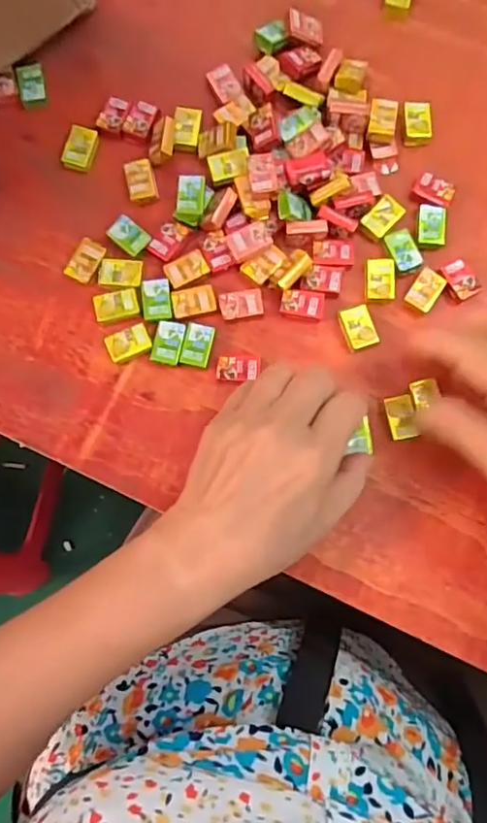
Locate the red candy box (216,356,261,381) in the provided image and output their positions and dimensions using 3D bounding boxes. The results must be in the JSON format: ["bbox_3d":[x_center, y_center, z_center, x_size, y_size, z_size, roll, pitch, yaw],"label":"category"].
[{"bbox_3d":[-0.003,-0.026,0.333,0.026,0.008,0.016,-2,80,0],"label":"red candy box"}]

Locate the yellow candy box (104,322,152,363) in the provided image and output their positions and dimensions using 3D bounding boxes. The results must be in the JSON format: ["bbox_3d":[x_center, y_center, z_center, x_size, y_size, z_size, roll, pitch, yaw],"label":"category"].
[{"bbox_3d":[-0.069,-0.041,0.334,0.026,0.005,0.017,-23,81,-4],"label":"yellow candy box"}]

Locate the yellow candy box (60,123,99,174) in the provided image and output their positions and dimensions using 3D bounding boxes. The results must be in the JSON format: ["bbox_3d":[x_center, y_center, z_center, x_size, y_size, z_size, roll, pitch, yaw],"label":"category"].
[{"bbox_3d":[-0.104,-0.169,0.357,0.018,0.007,0.029,19,81,3],"label":"yellow candy box"}]

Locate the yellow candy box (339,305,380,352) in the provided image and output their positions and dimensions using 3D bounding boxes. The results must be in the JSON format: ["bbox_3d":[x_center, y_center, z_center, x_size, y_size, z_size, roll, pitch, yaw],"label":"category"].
[{"bbox_3d":[0.070,-0.051,0.338,0.019,0.004,0.026,-18,81,-3],"label":"yellow candy box"}]

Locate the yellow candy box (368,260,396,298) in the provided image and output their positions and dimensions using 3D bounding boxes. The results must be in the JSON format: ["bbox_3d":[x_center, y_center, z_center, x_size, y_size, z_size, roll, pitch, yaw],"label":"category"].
[{"bbox_3d":[0.084,-0.081,0.341,0.017,0.005,0.025,-1,80,0],"label":"yellow candy box"}]

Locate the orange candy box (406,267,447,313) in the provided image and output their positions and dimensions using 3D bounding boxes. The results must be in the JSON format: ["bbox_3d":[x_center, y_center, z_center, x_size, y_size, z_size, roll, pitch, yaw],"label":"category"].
[{"bbox_3d":[0.112,-0.075,0.340,0.017,0.004,0.025,33,82,5],"label":"orange candy box"}]

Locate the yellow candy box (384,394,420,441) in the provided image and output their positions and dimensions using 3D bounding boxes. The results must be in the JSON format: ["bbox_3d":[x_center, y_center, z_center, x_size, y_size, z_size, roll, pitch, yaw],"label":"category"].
[{"bbox_3d":[0.093,0.003,0.327,0.016,0.004,0.025,-10,80,-2],"label":"yellow candy box"}]

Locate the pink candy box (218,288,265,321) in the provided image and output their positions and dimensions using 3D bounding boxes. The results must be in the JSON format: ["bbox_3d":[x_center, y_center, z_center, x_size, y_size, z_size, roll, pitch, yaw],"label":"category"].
[{"bbox_3d":[-0.001,-0.065,0.339,0.026,0.005,0.018,-7,80,-1],"label":"pink candy box"}]

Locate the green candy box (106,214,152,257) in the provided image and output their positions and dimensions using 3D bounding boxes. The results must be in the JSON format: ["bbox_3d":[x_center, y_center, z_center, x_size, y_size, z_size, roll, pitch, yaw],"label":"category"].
[{"bbox_3d":[-0.071,-0.109,0.344,0.025,0.004,0.018,40,83,6],"label":"green candy box"}]

